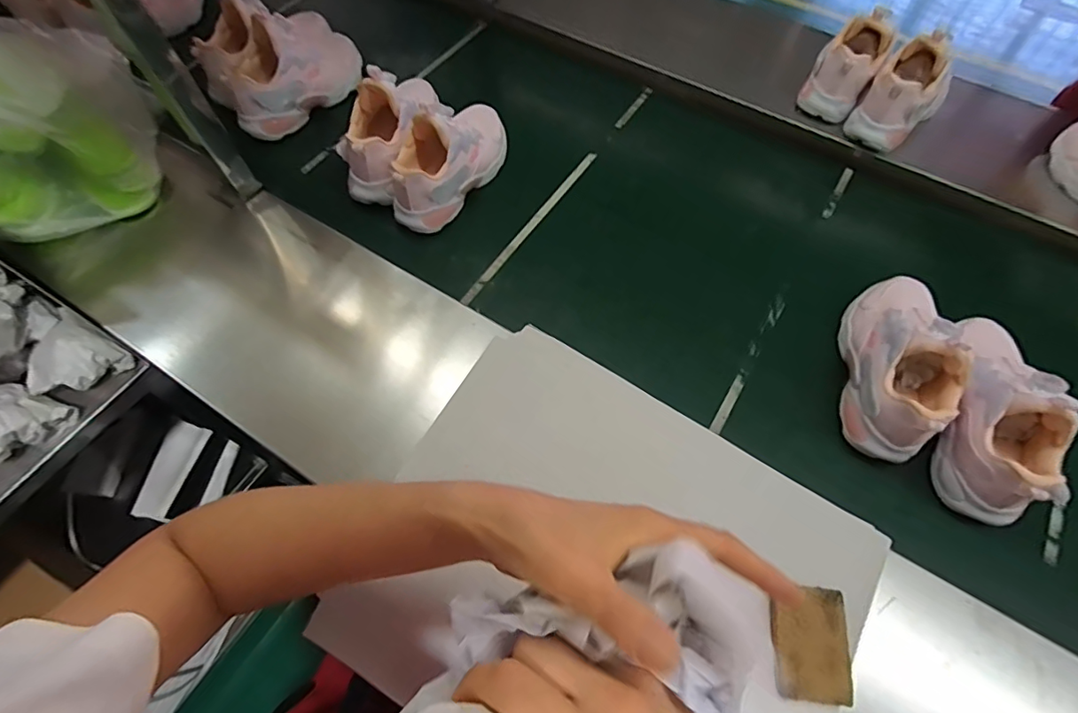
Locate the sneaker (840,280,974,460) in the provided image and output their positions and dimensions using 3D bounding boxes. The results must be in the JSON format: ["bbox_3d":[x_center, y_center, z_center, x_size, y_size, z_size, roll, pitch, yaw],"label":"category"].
[{"bbox_3d":[0.374,-0.003,0.518,0.083,0.104,0.204,15,64,7],"label":"sneaker"}]

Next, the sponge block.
[{"bbox_3d":[0.195,0.205,0.365,0.054,0.011,0.072,7,63,2],"label":"sponge block"}]

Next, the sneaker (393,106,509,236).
[{"bbox_3d":[-0.112,-0.260,0.663,0.076,0.128,0.215,30,67,14],"label":"sneaker"}]

